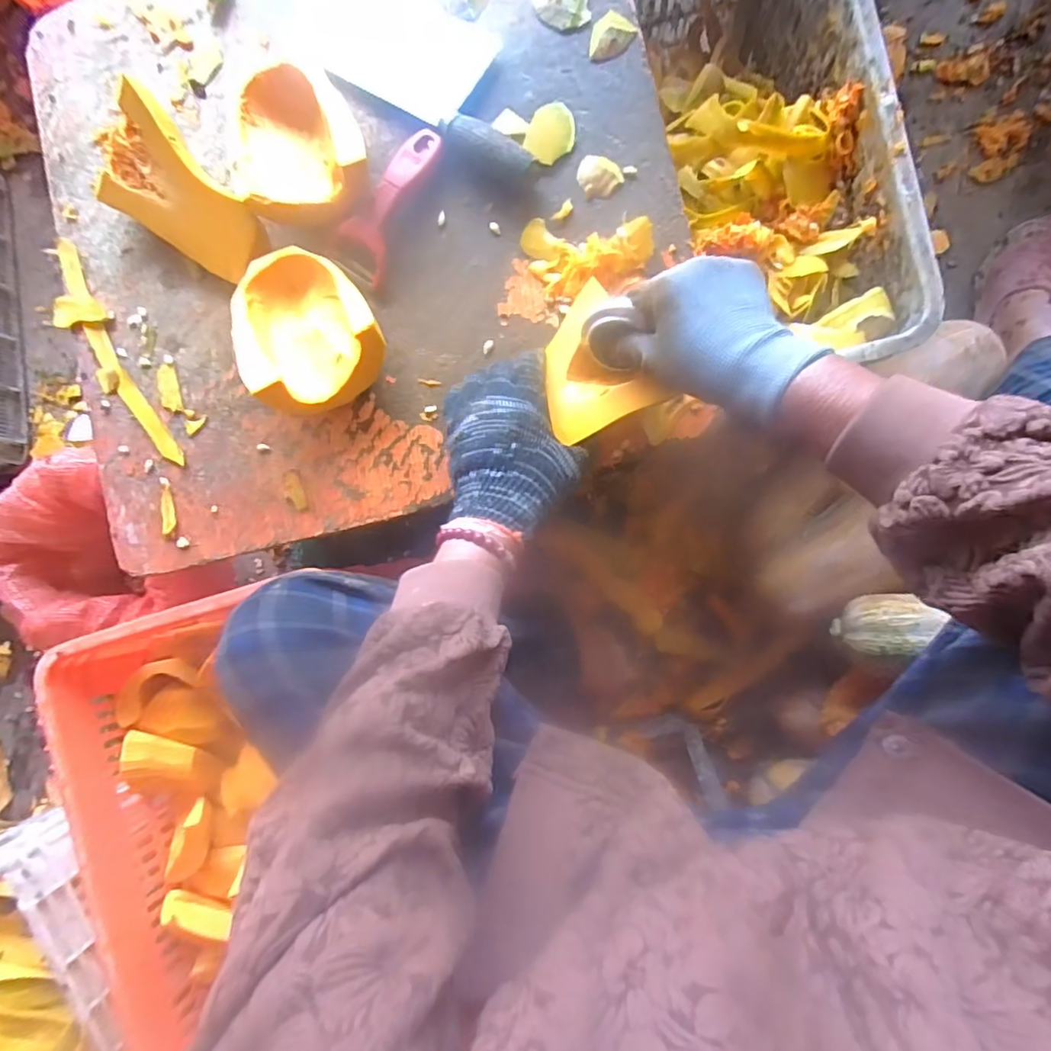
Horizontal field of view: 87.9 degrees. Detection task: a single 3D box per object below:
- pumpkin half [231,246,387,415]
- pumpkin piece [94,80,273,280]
[{"bbox_3d":[-0.187,-0.172,0.463,0.109,0.069,0.139,-32,86,6],"label":"pumpkin half"},{"bbox_3d":[-0.305,-0.288,0.486,0.153,0.067,0.095,43,95,6],"label":"pumpkin piece"}]

